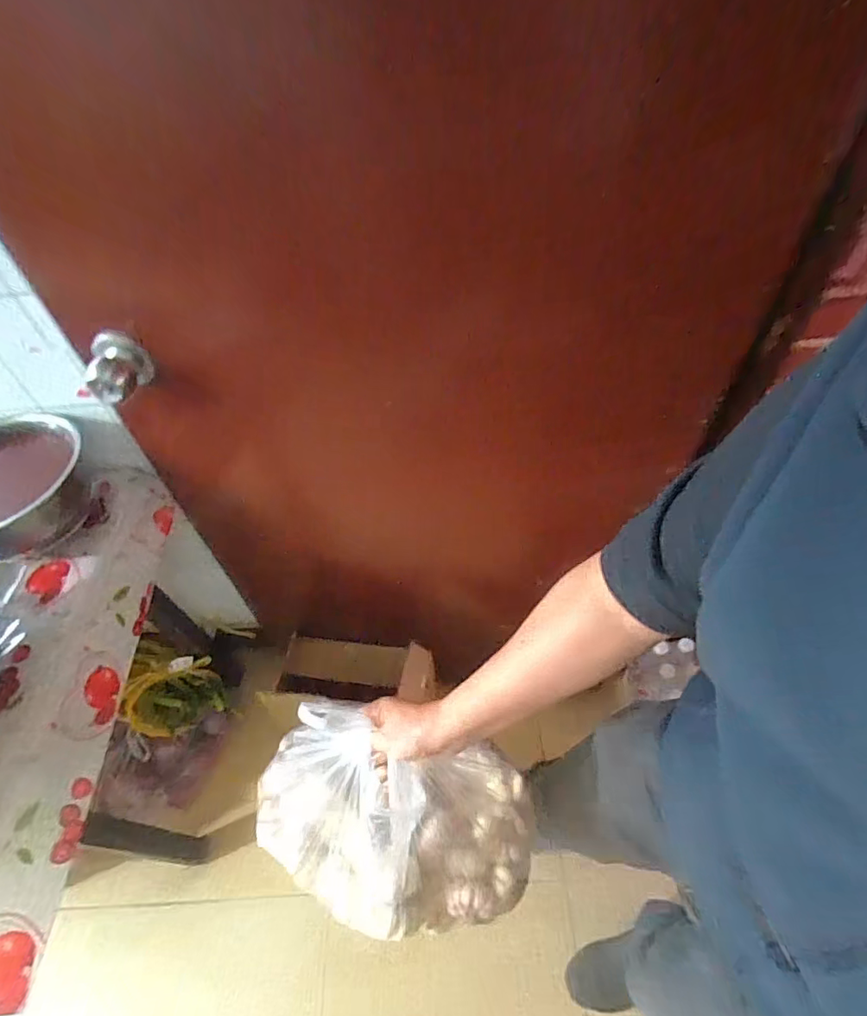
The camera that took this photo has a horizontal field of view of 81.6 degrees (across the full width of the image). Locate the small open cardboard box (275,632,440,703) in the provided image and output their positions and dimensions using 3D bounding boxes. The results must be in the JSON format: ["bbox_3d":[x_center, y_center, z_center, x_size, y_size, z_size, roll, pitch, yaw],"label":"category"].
[{"bbox_3d":[-0.190,0.385,1.217,0.402,0.107,0.182,4,49,7],"label":"small open cardboard box"}]

